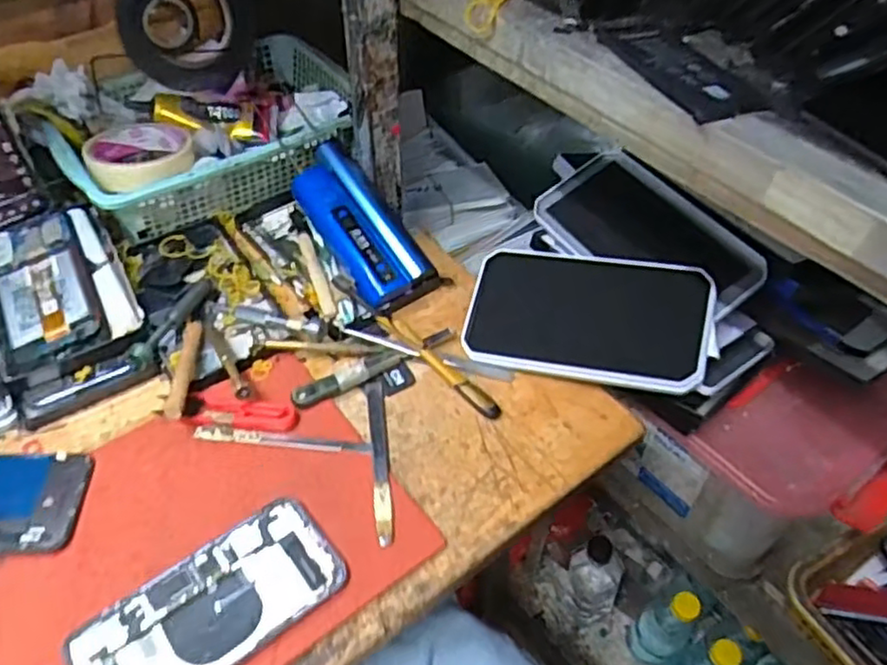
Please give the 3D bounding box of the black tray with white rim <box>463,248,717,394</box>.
[{"bbox_3d":[0.107,-0.013,0.516,0.176,0.014,0.097,9,72,24],"label":"black tray with white rim"}]

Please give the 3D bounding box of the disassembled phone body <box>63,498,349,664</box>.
[{"bbox_3d":[-0.136,0.164,0.403,0.149,0.011,0.076,-31,56,-25],"label":"disassembled phone body"}]

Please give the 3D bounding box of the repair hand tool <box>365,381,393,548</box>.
[{"bbox_3d":[-0.044,0.085,0.472,0.013,0.006,0.128,-5,49,-6],"label":"repair hand tool"}]

